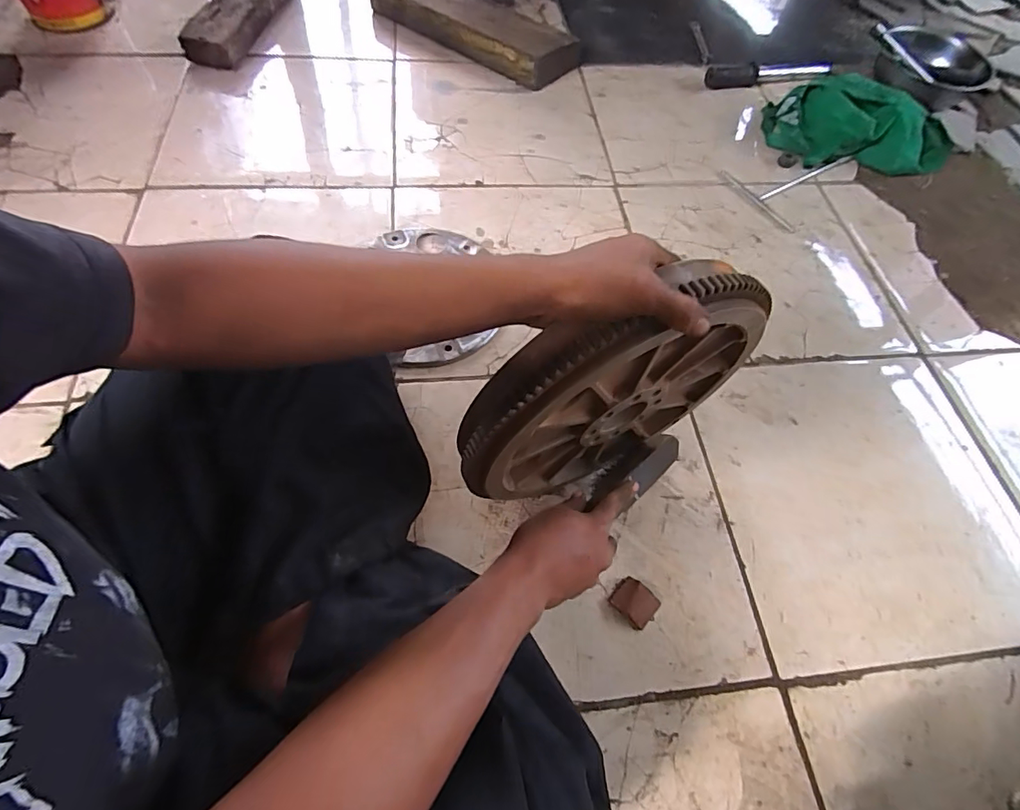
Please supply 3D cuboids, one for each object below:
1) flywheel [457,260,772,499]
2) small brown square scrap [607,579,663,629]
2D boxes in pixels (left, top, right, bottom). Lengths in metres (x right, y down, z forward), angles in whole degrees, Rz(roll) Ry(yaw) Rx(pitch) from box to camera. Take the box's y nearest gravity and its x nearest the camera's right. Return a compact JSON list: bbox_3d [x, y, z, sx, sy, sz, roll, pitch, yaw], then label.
[{"bbox_3d":[0.088,-0.004,0.464,0.282,0.280,0.046,-23,65,-14],"label":"flywheel"},{"bbox_3d":[0.139,0.219,0.548,0.046,0.018,0.040,40,67,17],"label":"small brown square scrap"}]

